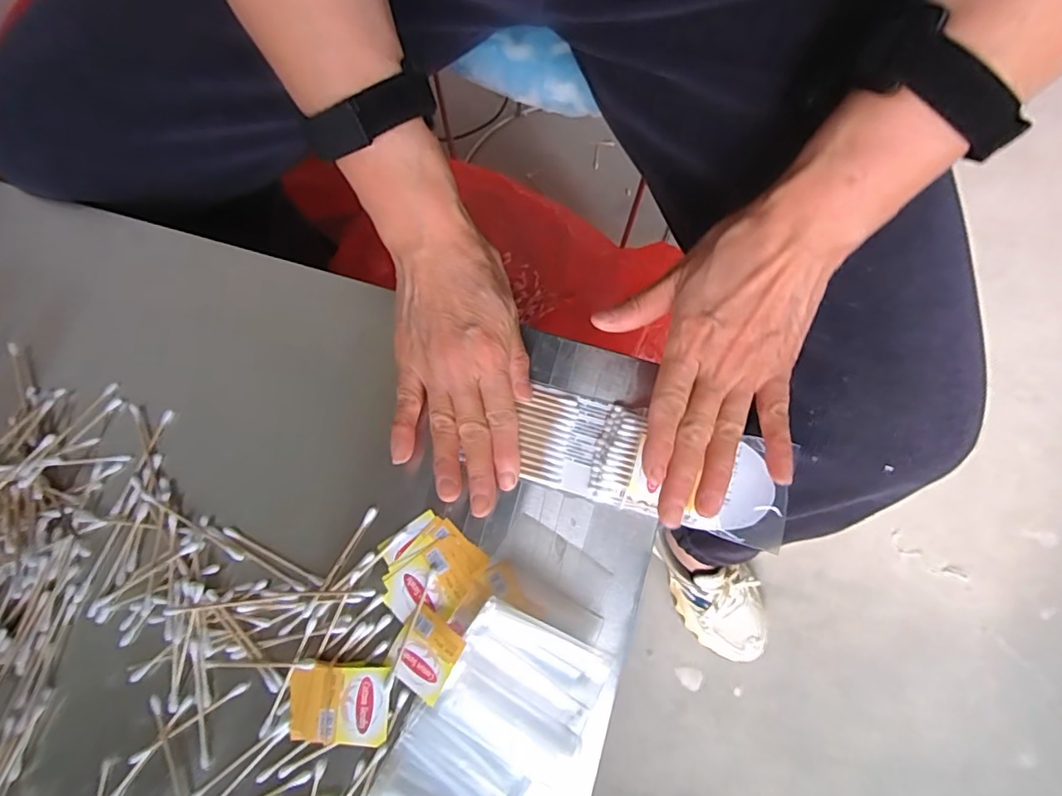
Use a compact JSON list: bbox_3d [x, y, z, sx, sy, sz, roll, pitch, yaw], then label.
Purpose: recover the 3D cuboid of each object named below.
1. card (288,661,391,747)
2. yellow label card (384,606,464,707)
[{"bbox_3d":[-0.111,0.174,0.314,0.057,0.009,0.042,3,78,1],"label":"card"},{"bbox_3d":[-0.063,0.149,0.318,0.038,0.005,0.040,29,89,21],"label":"yellow label card"}]

